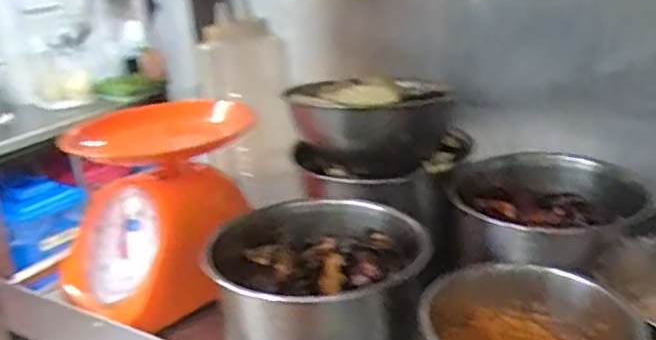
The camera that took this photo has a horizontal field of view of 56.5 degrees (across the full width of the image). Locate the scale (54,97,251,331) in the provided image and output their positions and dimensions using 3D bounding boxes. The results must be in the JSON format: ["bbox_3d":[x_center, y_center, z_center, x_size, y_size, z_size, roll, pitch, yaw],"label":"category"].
[{"bbox_3d":[-0.160,0.026,0.557,0.169,0.148,0.173,-4,21,1],"label":"scale"}]

